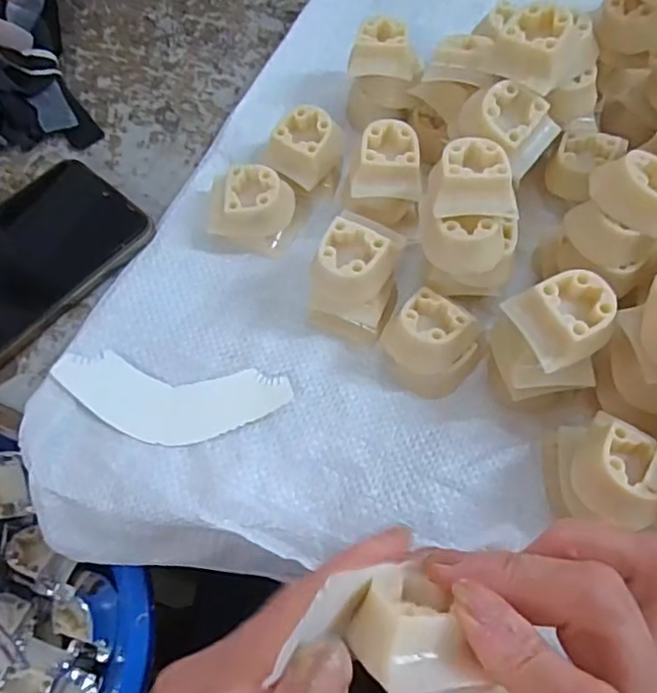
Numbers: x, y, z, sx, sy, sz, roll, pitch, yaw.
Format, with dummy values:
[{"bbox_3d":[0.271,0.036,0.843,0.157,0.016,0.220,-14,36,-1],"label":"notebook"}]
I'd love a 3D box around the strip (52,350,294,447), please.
[{"bbox_3d":[-0.079,0.027,0.306,0.114,0.006,0.040,6,66,3],"label":"strip"}]

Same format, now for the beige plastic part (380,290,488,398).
[{"bbox_3d":[0.052,-0.001,0.308,0.042,0.029,0.046,0,66,0],"label":"beige plastic part"}]

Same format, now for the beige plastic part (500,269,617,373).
[{"bbox_3d":[0.105,-0.014,0.271,0.038,0.018,0.036,-23,68,-10],"label":"beige plastic part"}]

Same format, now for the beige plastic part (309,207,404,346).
[{"bbox_3d":[0.012,-0.036,0.315,0.046,0.046,0.048,17,67,8],"label":"beige plastic part"}]

